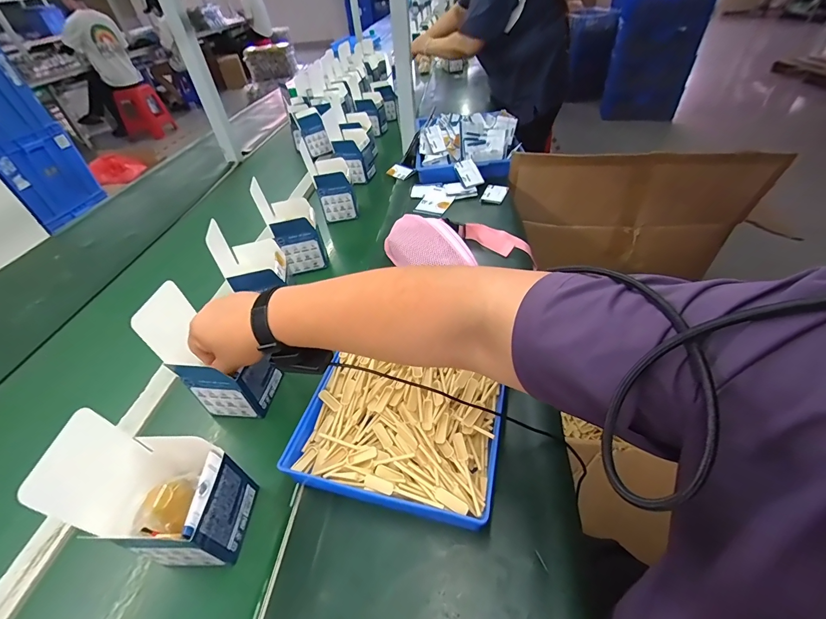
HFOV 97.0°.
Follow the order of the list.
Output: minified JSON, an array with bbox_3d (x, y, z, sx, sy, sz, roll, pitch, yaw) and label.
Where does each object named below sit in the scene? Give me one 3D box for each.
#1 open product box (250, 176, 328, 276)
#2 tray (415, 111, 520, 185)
[{"bbox_3d":[-0.238,-0.157,0.728,0.098,0.168,0.101,-15,44,-8],"label":"open product box"},{"bbox_3d":[0.133,-0.441,0.985,0.285,0.107,0.249,-2,44,5],"label":"tray"}]

